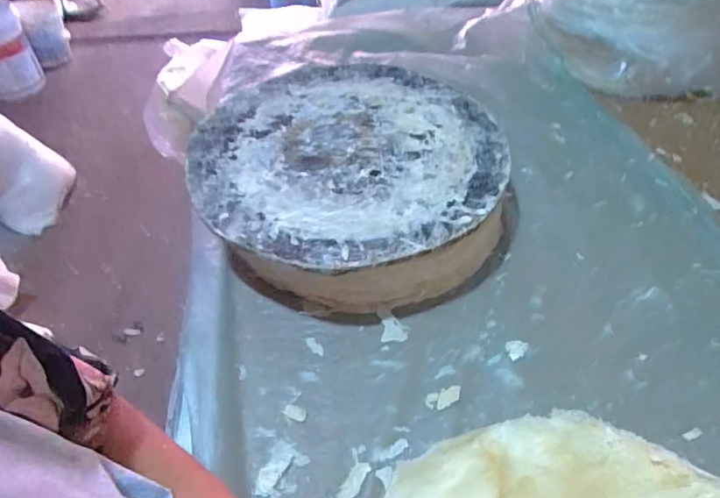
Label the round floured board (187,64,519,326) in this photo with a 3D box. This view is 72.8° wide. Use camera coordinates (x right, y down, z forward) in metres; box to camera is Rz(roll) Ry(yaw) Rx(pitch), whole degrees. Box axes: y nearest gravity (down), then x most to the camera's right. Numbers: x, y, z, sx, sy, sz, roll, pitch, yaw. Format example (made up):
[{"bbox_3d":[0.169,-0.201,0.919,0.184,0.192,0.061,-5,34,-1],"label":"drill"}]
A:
[{"bbox_3d":[-0.008,-0.093,0.663,0.392,0.105,0.385,0,48,0],"label":"round floured board"}]

